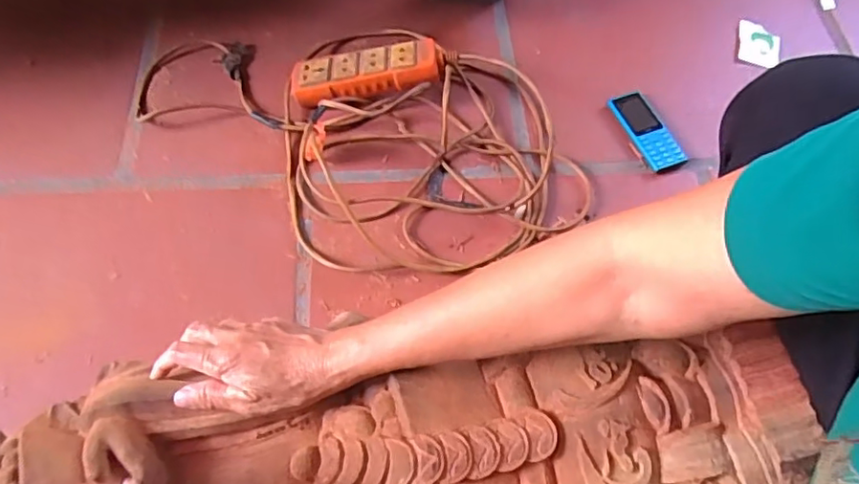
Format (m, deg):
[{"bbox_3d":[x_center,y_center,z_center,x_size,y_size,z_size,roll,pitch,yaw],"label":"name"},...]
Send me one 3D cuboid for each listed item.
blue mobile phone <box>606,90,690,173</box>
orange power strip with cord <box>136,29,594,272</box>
[{"bbox_3d":[0.293,-0.149,0.778,0.056,0.018,0.127,-20,64,-13],"label":"blue mobile phone"},{"bbox_3d":[-0.089,-0.149,0.728,0.400,0.077,0.500,-35,69,-18],"label":"orange power strip with cord"}]

